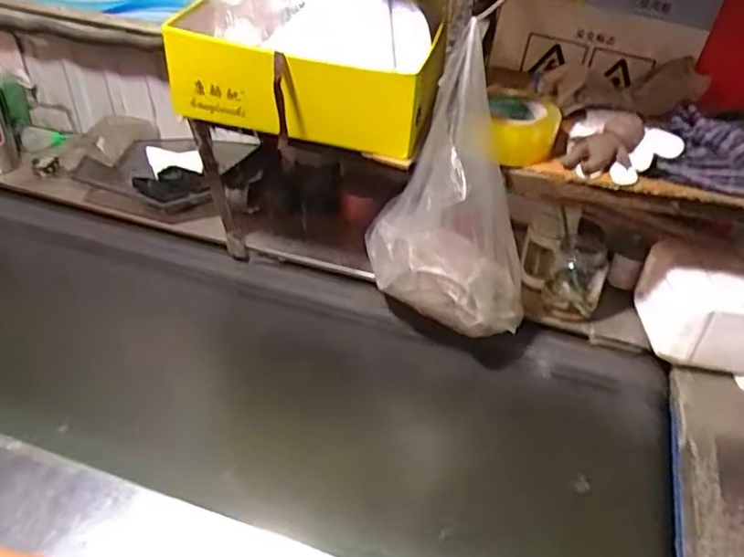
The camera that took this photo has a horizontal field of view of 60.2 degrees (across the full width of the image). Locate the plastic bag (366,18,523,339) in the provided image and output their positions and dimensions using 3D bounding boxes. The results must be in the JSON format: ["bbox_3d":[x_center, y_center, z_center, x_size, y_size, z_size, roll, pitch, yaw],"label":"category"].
[{"bbox_3d":[0.100,-0.110,0.848,0.139,0.352,0.223,-16,42,-23],"label":"plastic bag"}]

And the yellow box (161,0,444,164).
[{"bbox_3d":[-0.086,-0.304,0.881,0.354,0.146,0.249,8,39,6],"label":"yellow box"}]

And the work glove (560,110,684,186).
[{"bbox_3d":[0.326,-0.177,0.840,0.140,0.042,0.150,16,40,16],"label":"work glove"}]

